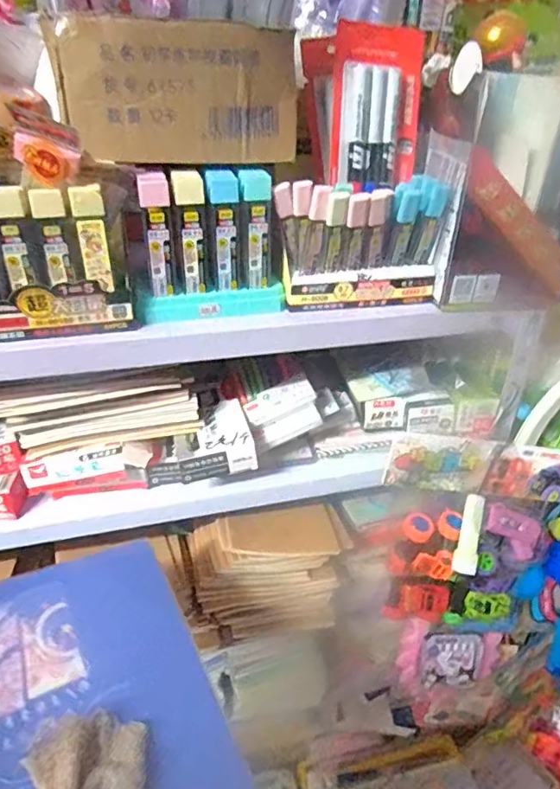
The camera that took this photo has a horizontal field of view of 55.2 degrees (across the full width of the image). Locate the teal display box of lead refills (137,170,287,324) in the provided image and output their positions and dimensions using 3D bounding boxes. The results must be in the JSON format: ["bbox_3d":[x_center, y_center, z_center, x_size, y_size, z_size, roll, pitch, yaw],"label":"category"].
[{"bbox_3d":[-0.063,-0.138,0.503,0.138,0.123,0.040,-7,34,-13],"label":"teal display box of lead refills"}]

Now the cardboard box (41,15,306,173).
[{"bbox_3d":[-0.079,-0.243,0.444,0.196,0.098,0.032,-4,33,-9],"label":"cardboard box"}]

